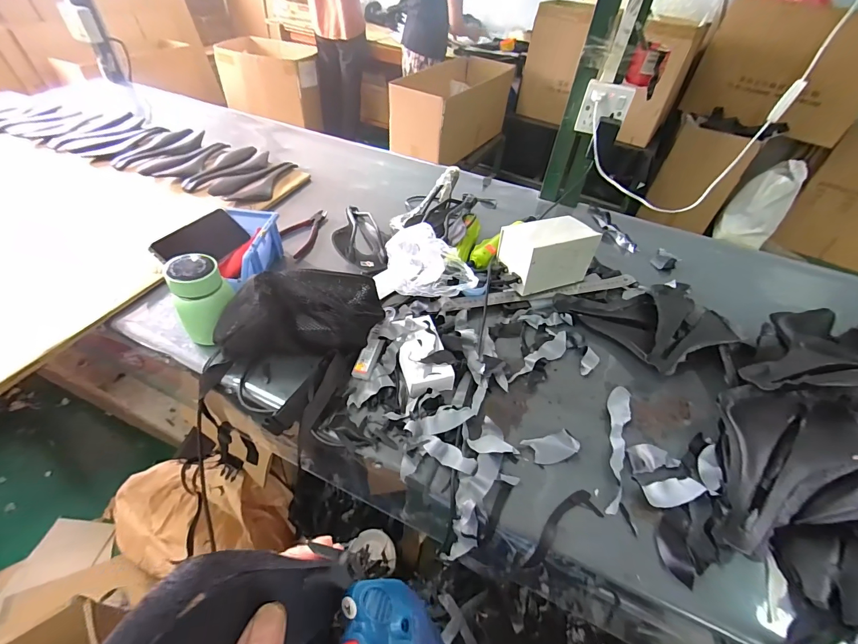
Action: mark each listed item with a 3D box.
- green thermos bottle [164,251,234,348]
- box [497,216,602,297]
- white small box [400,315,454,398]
[{"bbox_3d":[-0.320,-0.030,0.538,0.075,0.122,0.064,-27,55,-28],"label":"green thermos bottle"},{"bbox_3d":[0.208,-0.128,0.673,0.152,0.095,0.102,-18,51,-21],"label":"box"},{"bbox_3d":[-0.011,0.047,0.542,0.066,0.026,0.116,-11,48,-16],"label":"white small box"}]

